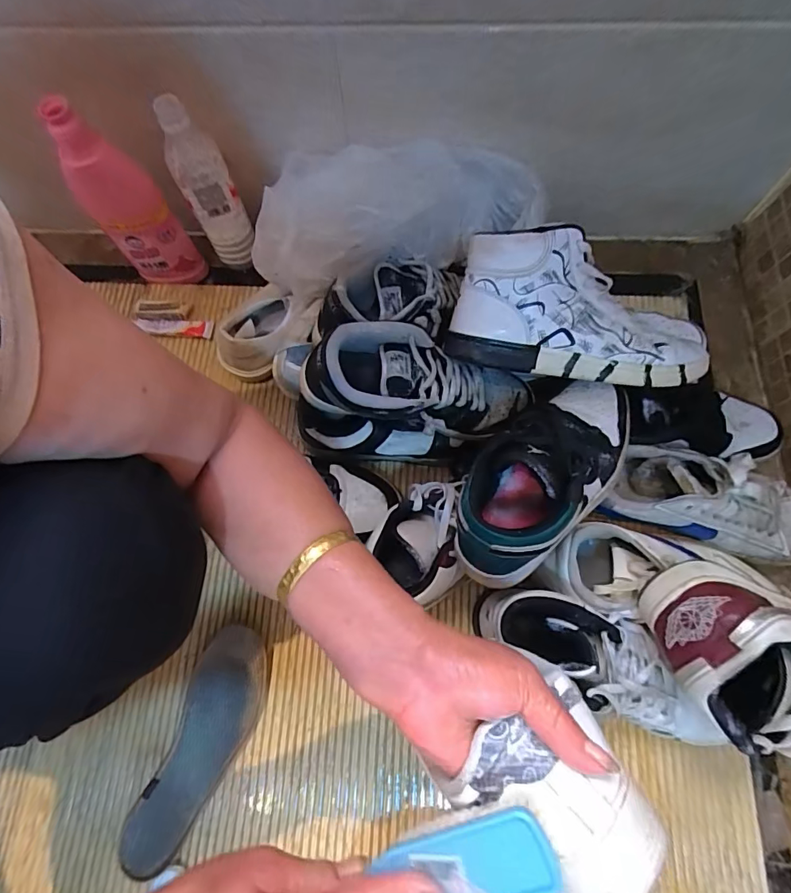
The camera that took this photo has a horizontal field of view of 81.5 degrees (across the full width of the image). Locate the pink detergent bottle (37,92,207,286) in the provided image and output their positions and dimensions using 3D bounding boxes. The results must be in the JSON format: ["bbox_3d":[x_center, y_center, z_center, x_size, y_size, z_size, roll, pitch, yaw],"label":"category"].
[{"bbox_3d":[-0.356,-0.315,0.609,0.090,0.237,0.069,-43,46,-11],"label":"pink detergent bottle"}]

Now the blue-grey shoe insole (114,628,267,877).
[{"bbox_3d":[-0.207,0.321,0.490,0.086,0.022,0.244,19,74,7],"label":"blue-grey shoe insole"}]

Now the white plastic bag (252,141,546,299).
[{"bbox_3d":[0.000,-0.285,0.563,0.341,0.107,0.170,-9,72,-1],"label":"white plastic bag"}]

